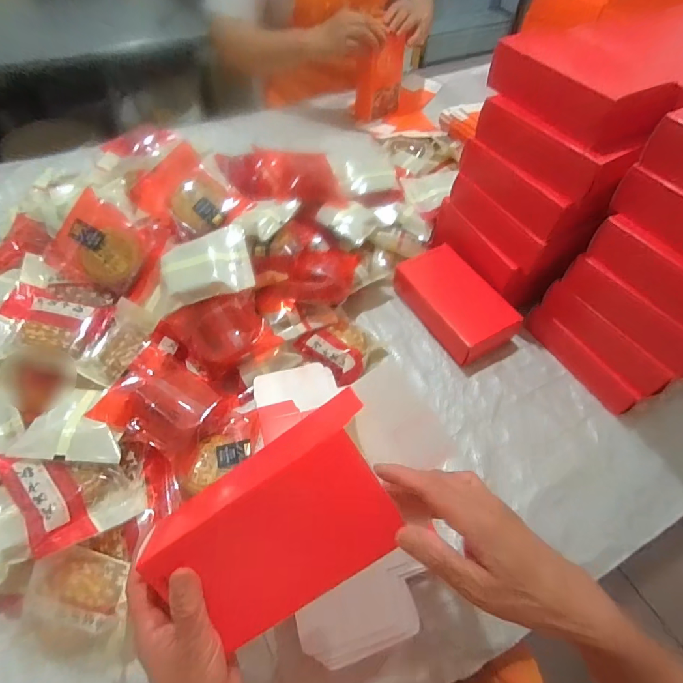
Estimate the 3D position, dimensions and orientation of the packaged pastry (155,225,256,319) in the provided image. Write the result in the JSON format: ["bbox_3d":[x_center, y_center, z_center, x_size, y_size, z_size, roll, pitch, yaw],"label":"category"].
[{"bbox_3d":[-0.177,-0.094,0.515,0.121,0.025,0.091,-12,72,-8],"label":"packaged pastry"}]

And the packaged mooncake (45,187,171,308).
[{"bbox_3d":[-0.288,-0.120,0.510,0.133,0.023,0.114,30,85,-8],"label":"packaged mooncake"}]

